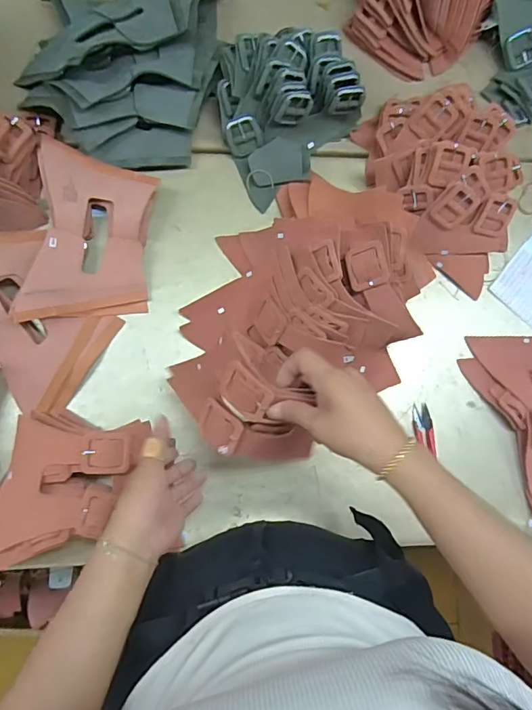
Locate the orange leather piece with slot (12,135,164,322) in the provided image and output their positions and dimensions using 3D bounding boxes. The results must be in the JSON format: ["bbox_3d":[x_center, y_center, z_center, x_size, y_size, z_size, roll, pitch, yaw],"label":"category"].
[{"bbox_3d":[-0.214,-0.148,0.590,0.139,0.041,0.222,4,82,-5],"label":"orange leather piece with slot"}]

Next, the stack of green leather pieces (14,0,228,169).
[{"bbox_3d":[-0.183,-0.392,0.618,0.234,0.067,0.293,18,81,-3],"label":"stack of green leather pieces"}]

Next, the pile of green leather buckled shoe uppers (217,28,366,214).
[{"bbox_3d":[0.027,-0.325,0.620,0.175,0.084,0.178,1,82,-6],"label":"pile of green leather buckled shoe uppers"}]

